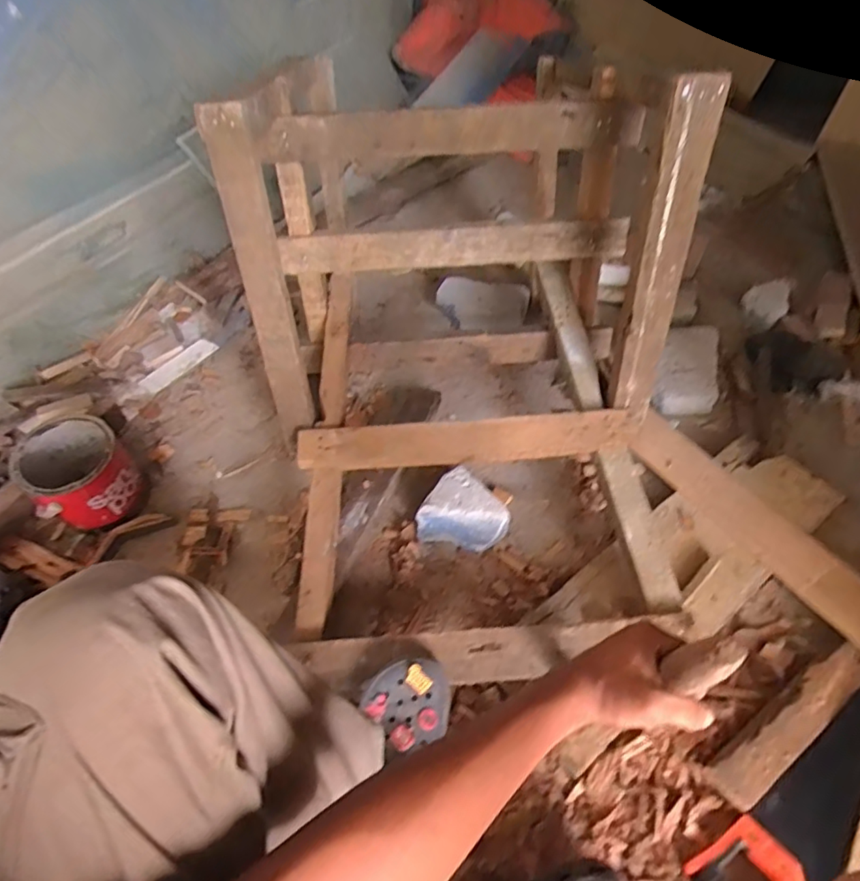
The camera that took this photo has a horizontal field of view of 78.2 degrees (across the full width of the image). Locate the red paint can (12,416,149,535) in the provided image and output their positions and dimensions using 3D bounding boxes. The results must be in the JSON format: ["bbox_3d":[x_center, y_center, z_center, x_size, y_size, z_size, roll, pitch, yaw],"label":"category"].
[{"bbox_3d":[-0.587,0.062,0.902,0.149,0.147,0.151,-1,52,1],"label":"red paint can"}]

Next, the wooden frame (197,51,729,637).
[{"bbox_3d":[0.051,-0.142,0.726,0.575,0.449,0.603,-3,52,-1],"label":"wooden frame"}]

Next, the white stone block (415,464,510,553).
[{"bbox_3d":[0.062,0.131,0.897,0.135,0.073,0.126,26,57,21],"label":"white stone block"}]

